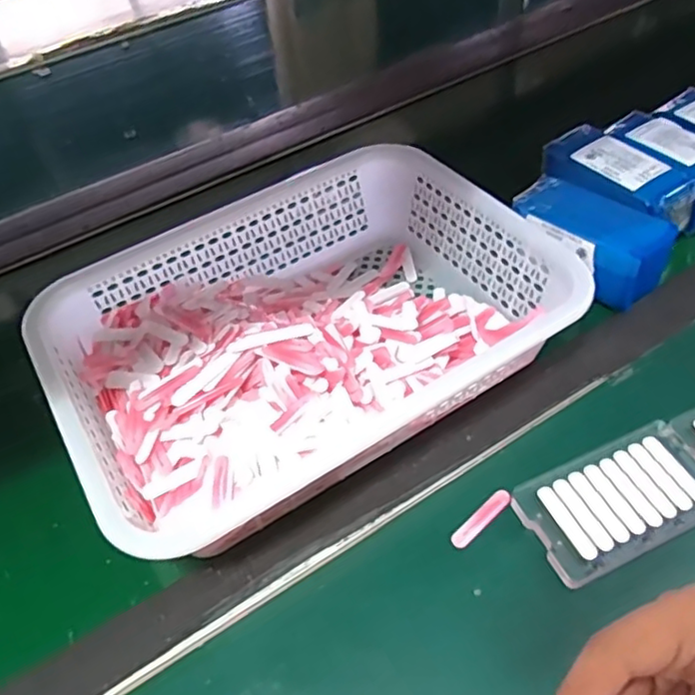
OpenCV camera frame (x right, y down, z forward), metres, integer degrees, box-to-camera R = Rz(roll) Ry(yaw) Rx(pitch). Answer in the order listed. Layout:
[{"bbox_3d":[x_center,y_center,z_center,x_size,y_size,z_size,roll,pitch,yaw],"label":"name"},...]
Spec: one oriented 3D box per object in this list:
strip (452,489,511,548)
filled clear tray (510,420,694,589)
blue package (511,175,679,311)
[{"bbox_3d":[0.087,0.111,0.415,0.051,0.004,0.011,-38,54,-24],"label":"strip"},{"bbox_3d":[0.174,0.096,0.408,0.121,0.008,0.069,-23,49,-12],"label":"filled clear tray"},{"bbox_3d":[0.206,-0.091,0.547,0.131,0.052,0.074,32,60,31],"label":"blue package"}]

